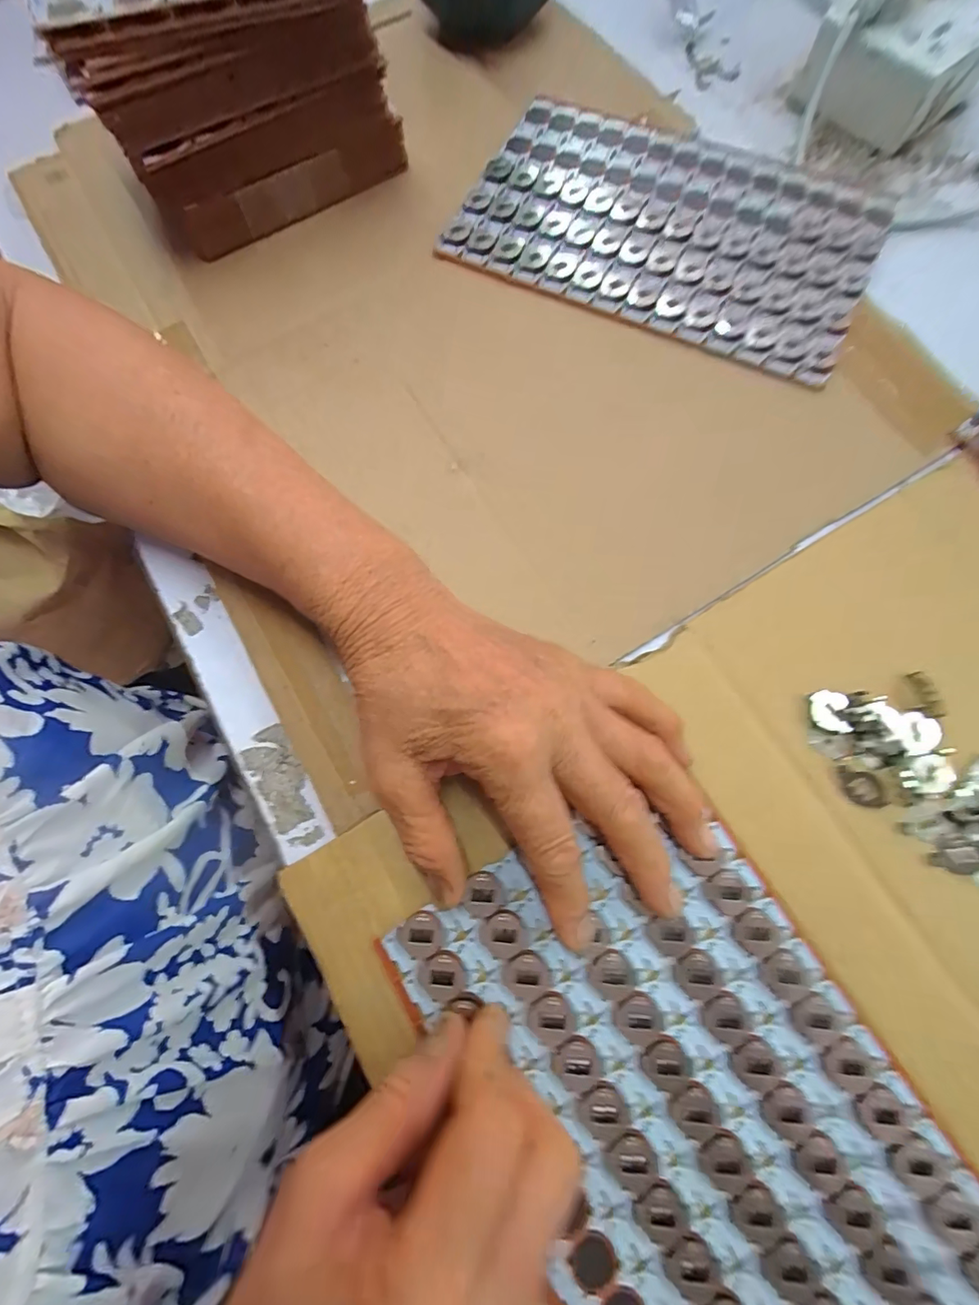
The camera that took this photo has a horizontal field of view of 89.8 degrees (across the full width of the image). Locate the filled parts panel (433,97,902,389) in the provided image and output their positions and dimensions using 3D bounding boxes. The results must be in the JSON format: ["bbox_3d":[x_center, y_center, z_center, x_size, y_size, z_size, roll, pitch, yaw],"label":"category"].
[{"bbox_3d":[0.113,-0.274,0.310,0.245,0.006,0.163,26,77,8],"label":"filled parts panel"}]

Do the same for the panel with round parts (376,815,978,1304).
[{"bbox_3d":[0.084,0.185,0.187,0.152,0.006,0.244,-32,76,-7],"label":"panel with round parts"}]

